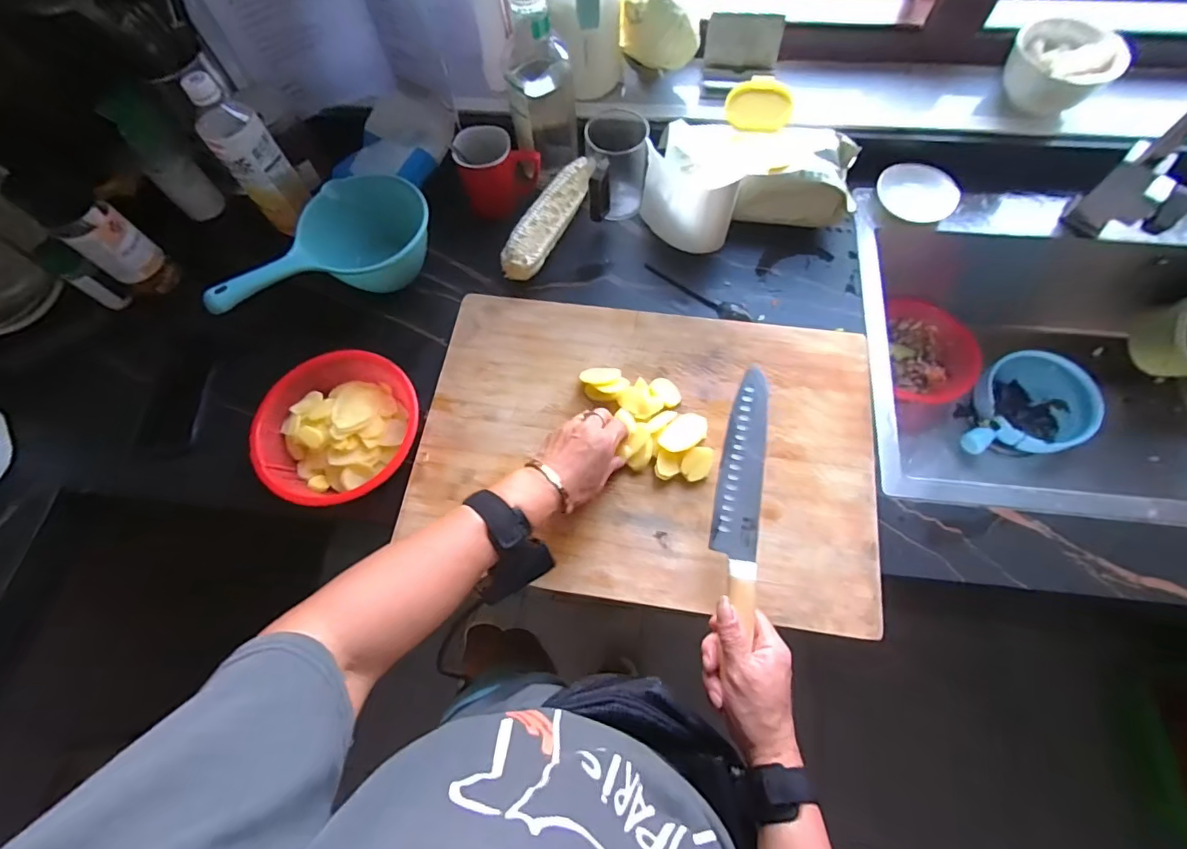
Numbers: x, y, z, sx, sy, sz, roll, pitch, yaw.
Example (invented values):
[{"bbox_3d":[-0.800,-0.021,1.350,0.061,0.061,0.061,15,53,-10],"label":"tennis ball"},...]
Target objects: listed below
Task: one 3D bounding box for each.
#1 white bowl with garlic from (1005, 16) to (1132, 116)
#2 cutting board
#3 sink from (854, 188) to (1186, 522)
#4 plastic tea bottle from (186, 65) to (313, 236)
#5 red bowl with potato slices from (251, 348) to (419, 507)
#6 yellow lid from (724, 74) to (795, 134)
[{"bbox_3d":[0.612,-0.468,0.677,0.111,0.082,0.091,2,68,3],"label":"white bowl with garlic"},{"bbox_3d":[0.056,0.019,0.570,0.492,0.014,0.334,7,68,5],"label":"cutting board"},{"bbox_3d":[0.623,-0.097,0.756,0.546,0.265,0.528,6,68,5],"label":"sink"},{"bbox_3d":[-0.414,-0.326,0.622,0.065,0.180,0.053,-39,72,-12],"label":"plastic tea bottle"},{"bbox_3d":[-0.276,0.007,0.577,0.167,0.071,0.163,-1,68,2],"label":"red bowl with potato slices"},{"bbox_3d":[0.218,-0.419,0.673,0.083,0.008,0.063,11,112,5],"label":"yellow lid"}]

